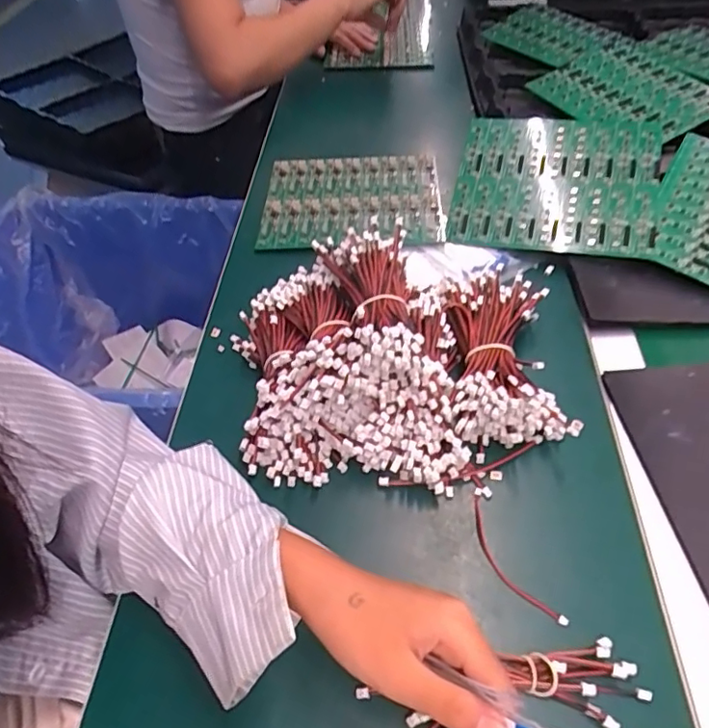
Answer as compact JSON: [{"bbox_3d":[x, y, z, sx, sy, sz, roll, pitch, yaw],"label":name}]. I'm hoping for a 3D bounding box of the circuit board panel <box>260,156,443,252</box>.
[{"bbox_3d":[-0.004,-0.191,0.640,0.204,0.017,0.167,0,51,4],"label":"circuit board panel"}]

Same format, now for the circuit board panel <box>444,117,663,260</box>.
[{"bbox_3d":[0.213,-0.195,0.595,0.204,0.015,0.179,11,75,19],"label":"circuit board panel"}]

